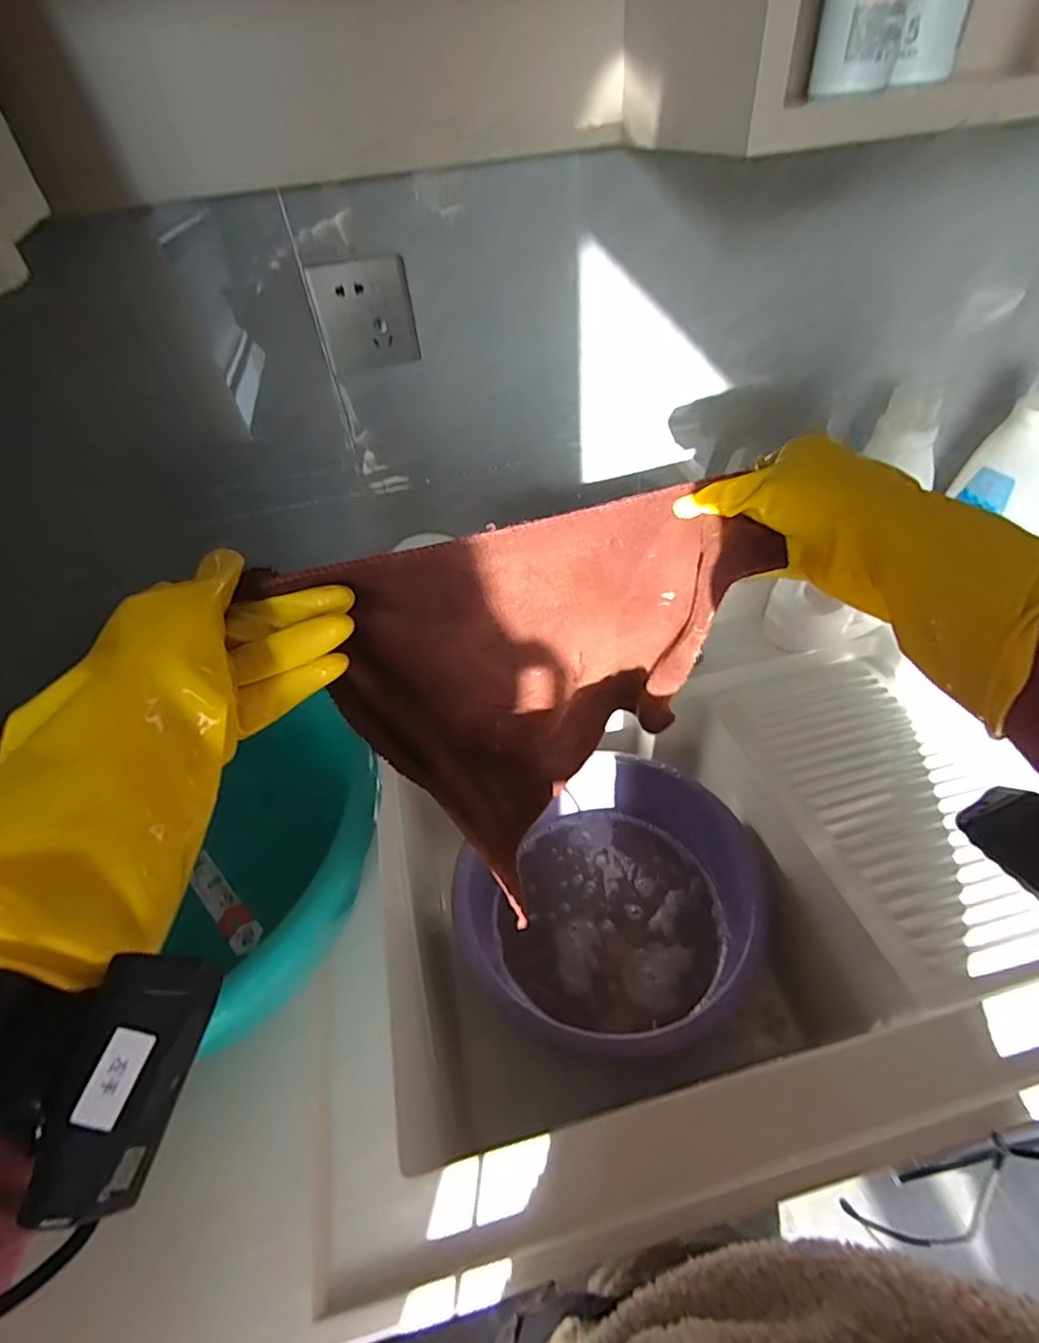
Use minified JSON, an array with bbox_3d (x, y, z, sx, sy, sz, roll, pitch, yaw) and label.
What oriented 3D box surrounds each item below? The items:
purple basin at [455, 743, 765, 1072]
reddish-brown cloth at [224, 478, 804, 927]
[{"bbox_3d":[0.107,0.264,0.702,0.341,0.121,0.333,-3,45,3],"label":"purple basin"},{"bbox_3d":[0.032,0.025,0.436,0.269,0.295,0.126,-28,49,-21],"label":"reddish-brown cloth"}]

